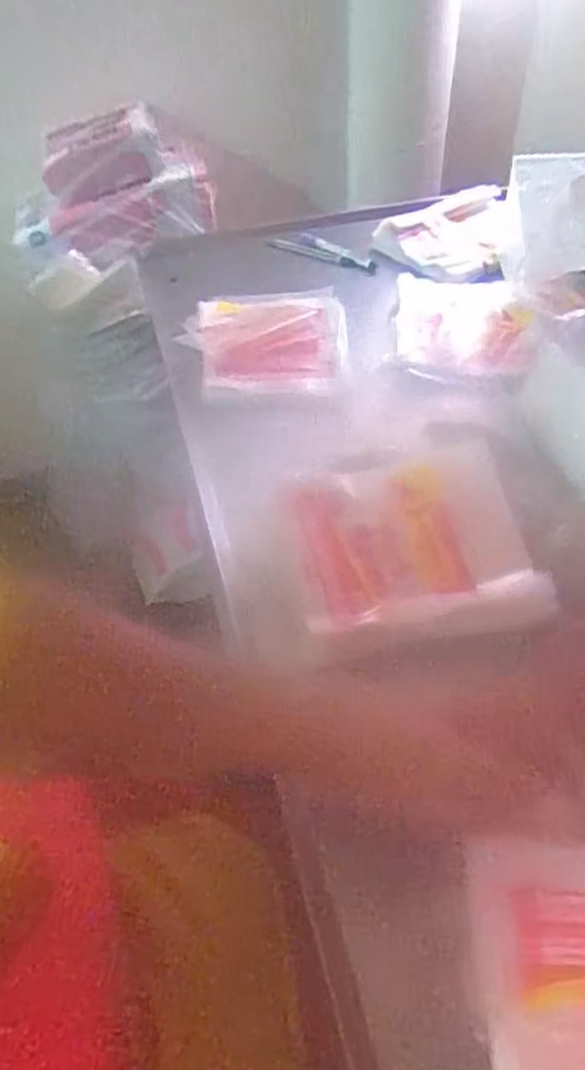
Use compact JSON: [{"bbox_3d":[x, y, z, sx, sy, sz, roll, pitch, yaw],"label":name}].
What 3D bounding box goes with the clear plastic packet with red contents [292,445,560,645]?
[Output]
[{"bbox_3d":[0.094,0.005,0.538,0.175,0.036,0.161,-7,48,-2],"label":"clear plastic packet with red contents"}]

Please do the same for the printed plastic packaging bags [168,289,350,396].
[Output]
[{"bbox_3d":[-0.027,-0.207,0.751,0.169,0.017,0.107,-6,89,-8],"label":"printed plastic packaging bags"}]

